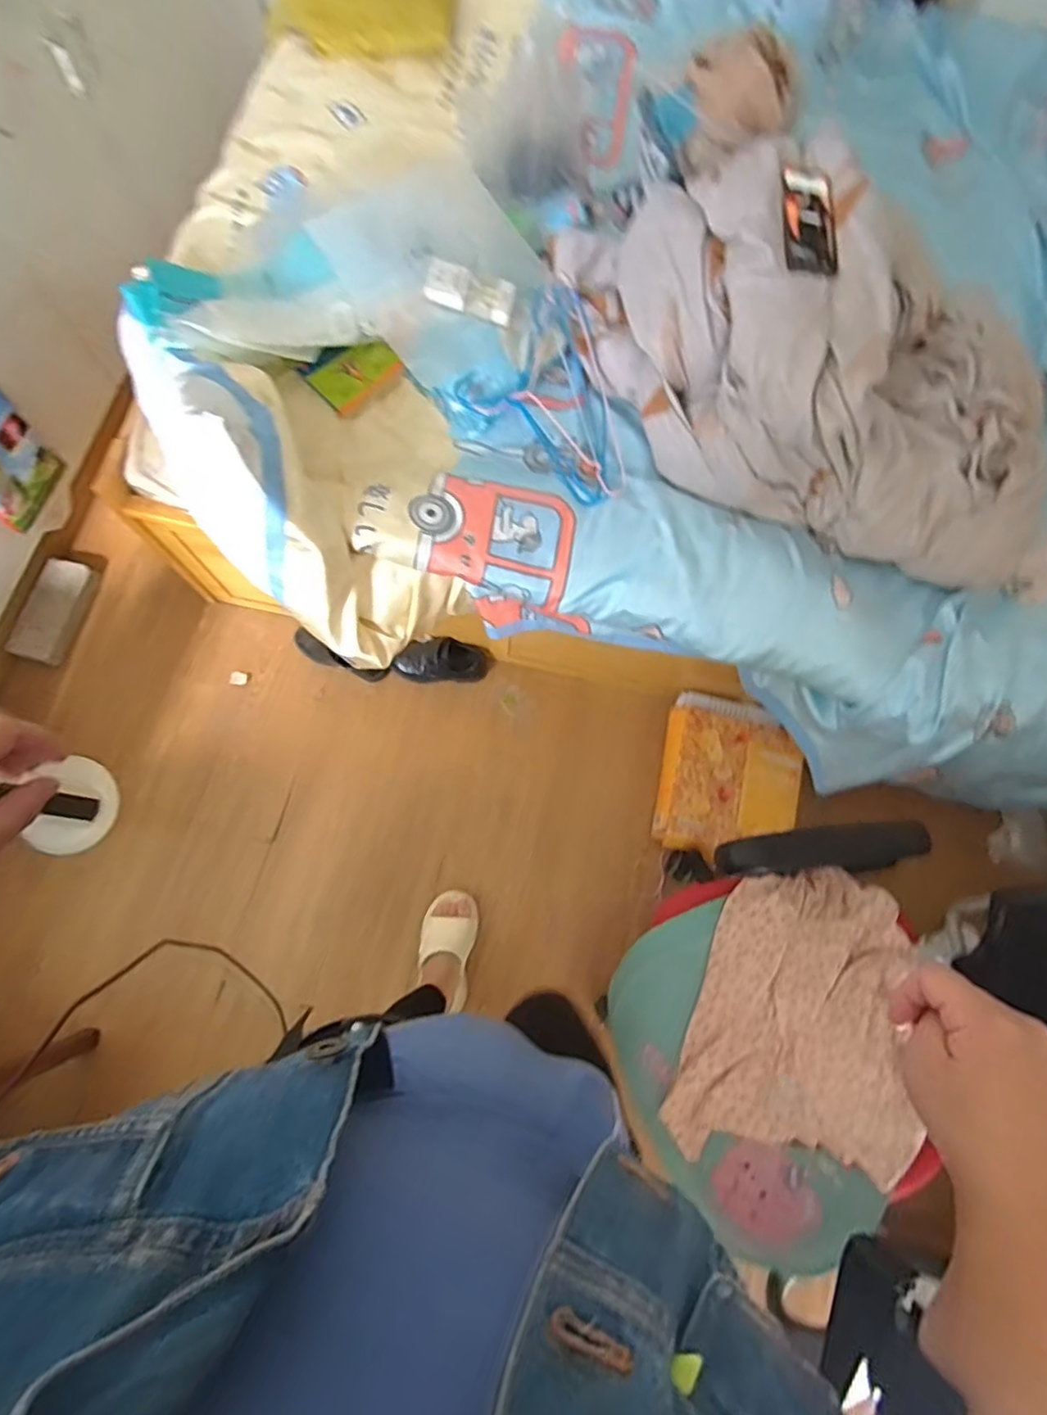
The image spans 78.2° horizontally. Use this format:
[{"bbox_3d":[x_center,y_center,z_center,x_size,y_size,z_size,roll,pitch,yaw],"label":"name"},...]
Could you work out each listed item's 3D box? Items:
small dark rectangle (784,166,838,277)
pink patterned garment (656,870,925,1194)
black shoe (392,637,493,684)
[{"bbox_3d":[0.395,-0.681,0.896,0.073,0.015,0.163,-2,86,-2],"label":"small dark rectangle"},{"bbox_3d":[0.398,0.438,0.916,0.340,0.051,0.406,14,75,2],"label":"pink patterned garment"},{"bbox_3d":[-0.178,-0.104,1.436,0.208,0.085,0.082,-5,77,-1],"label":"black shoe"}]

